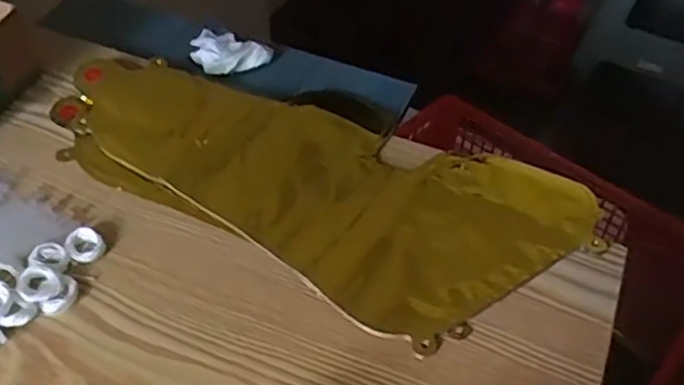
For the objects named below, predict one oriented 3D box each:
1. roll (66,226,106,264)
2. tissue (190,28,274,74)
[{"bbox_3d":[-0.184,0.038,0.472,0.025,0.010,0.027,1,48,-1],"label":"roll"},{"bbox_3d":[-0.119,-0.141,0.648,0.085,0.021,0.056,29,54,22],"label":"tissue"}]

